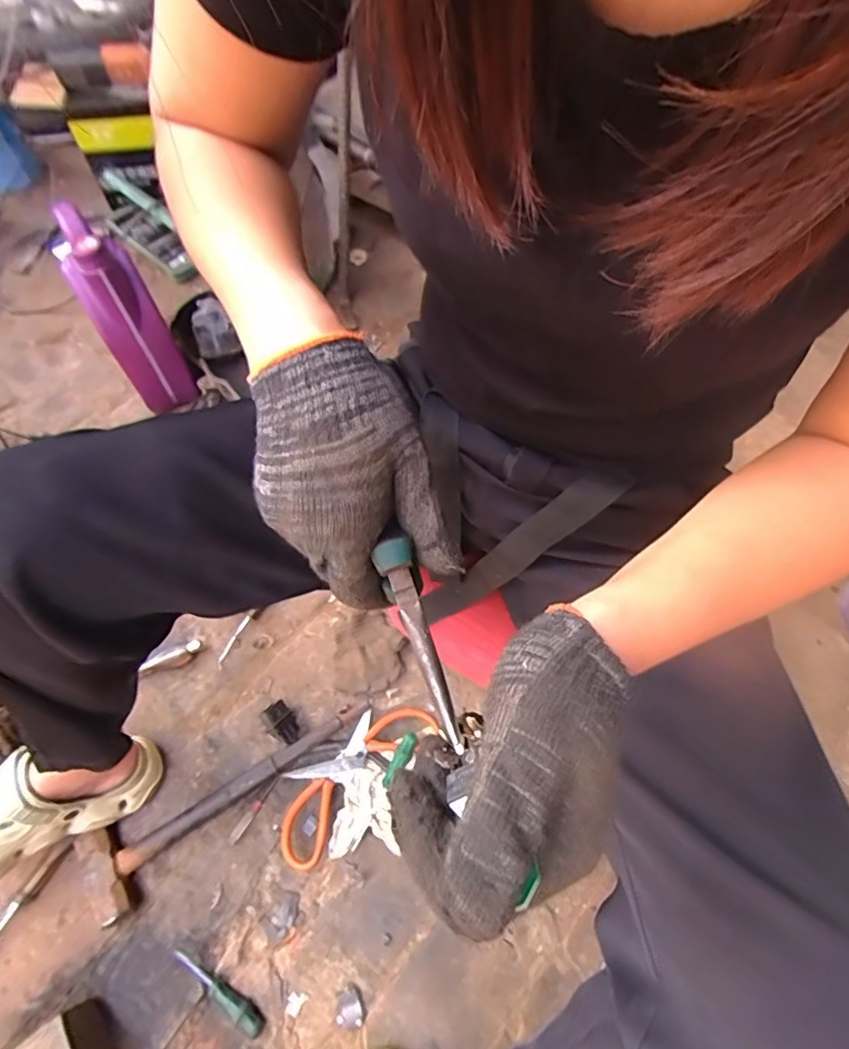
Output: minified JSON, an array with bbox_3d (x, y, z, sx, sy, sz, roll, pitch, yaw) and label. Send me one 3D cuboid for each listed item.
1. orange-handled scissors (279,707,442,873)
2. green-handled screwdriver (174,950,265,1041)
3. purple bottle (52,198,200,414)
[{"bbox_3d":[-0.093,0.298,0.657,0.093,0.014,0.224,40,68,19],"label":"orange-handled scissors"},{"bbox_3d":[-0.218,0.491,0.561,0.118,0.020,0.019,27,64,14],"label":"green-handled screwdriver"},{"bbox_3d":[-0.466,-0.317,0.845,0.094,0.285,0.119,-31,66,-16],"label":"purple bottle"}]

